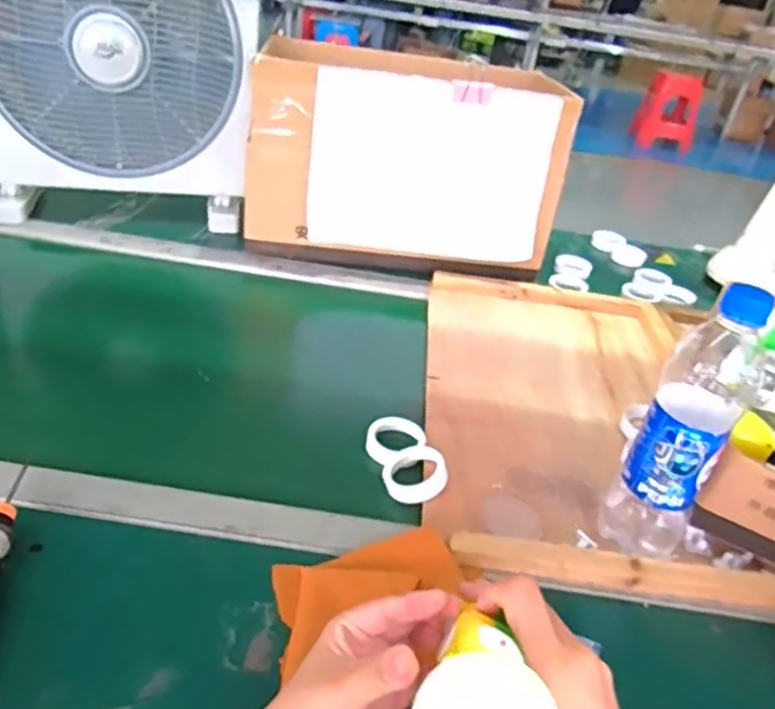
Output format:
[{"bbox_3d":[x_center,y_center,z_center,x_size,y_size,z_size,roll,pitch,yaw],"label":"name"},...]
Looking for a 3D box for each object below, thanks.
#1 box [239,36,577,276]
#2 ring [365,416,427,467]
[{"bbox_3d":[0.027,-0.270,0.931,0.405,0.262,0.190,7,34,-1],"label":"box"},{"bbox_3d":[0.006,0.081,0.623,0.051,0.021,0.047,5,34,-4],"label":"ring"}]

